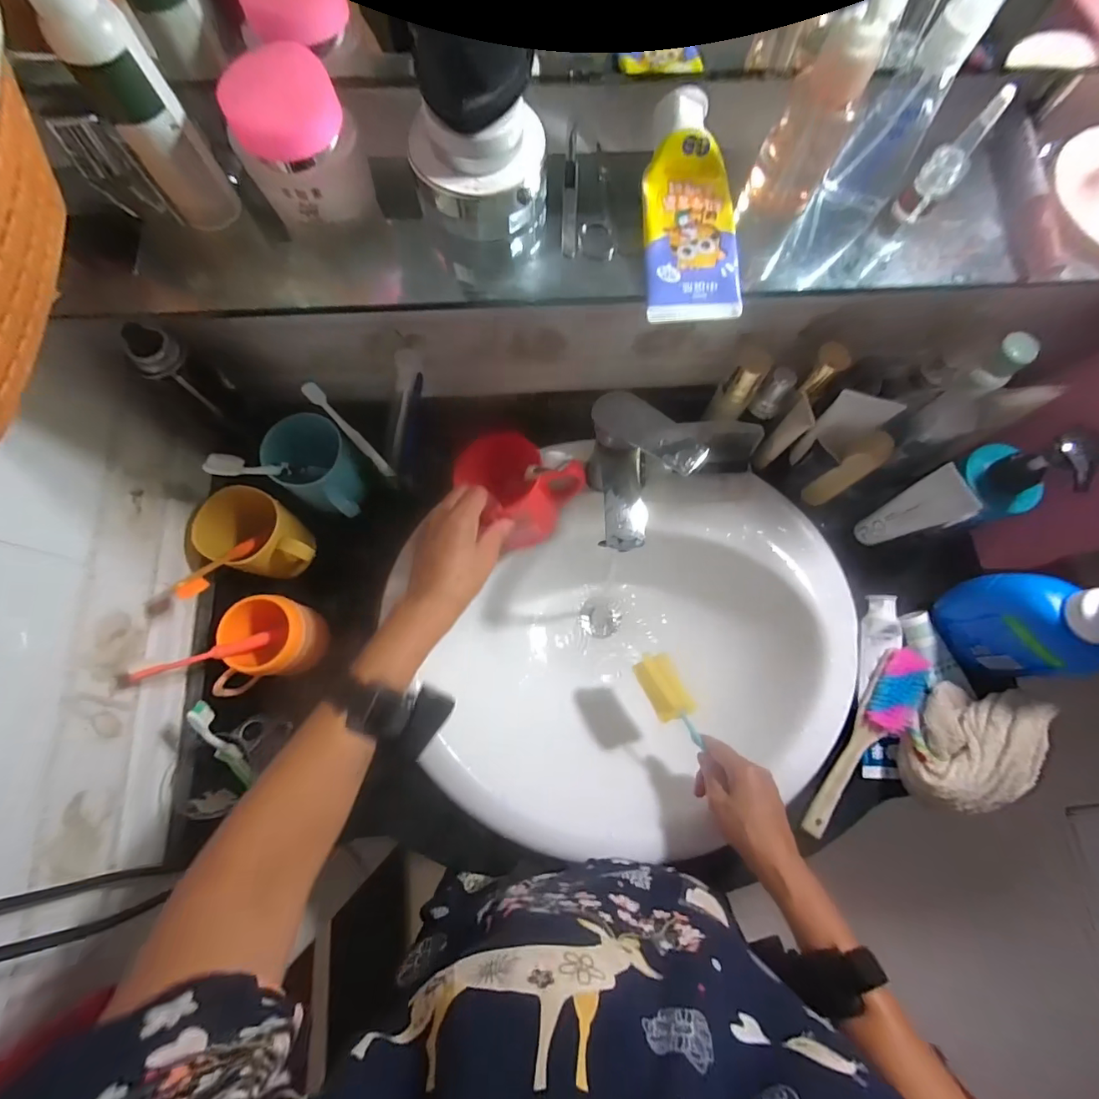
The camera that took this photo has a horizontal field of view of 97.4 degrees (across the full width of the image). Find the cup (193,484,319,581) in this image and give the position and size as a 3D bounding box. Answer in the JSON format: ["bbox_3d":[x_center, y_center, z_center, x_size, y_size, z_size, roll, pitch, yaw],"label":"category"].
[{"bbox_3d":[-0.310,-0.011,0.527,0.111,0.082,0.079,23,75,5],"label":"cup"}]

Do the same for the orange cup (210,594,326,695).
[{"bbox_3d":[-0.288,0.105,0.507,0.078,0.087,0.099,6,74,0],"label":"orange cup"}]

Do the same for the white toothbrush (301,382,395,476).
[{"bbox_3d":[-0.208,-0.122,0.510,0.009,0.135,0.015,30,74,34],"label":"white toothbrush"}]

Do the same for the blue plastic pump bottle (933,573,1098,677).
[{"bbox_3d":[0.476,0.067,0.451,0.068,0.199,0.096,-3,75,-2],"label":"blue plastic pump bottle"}]

